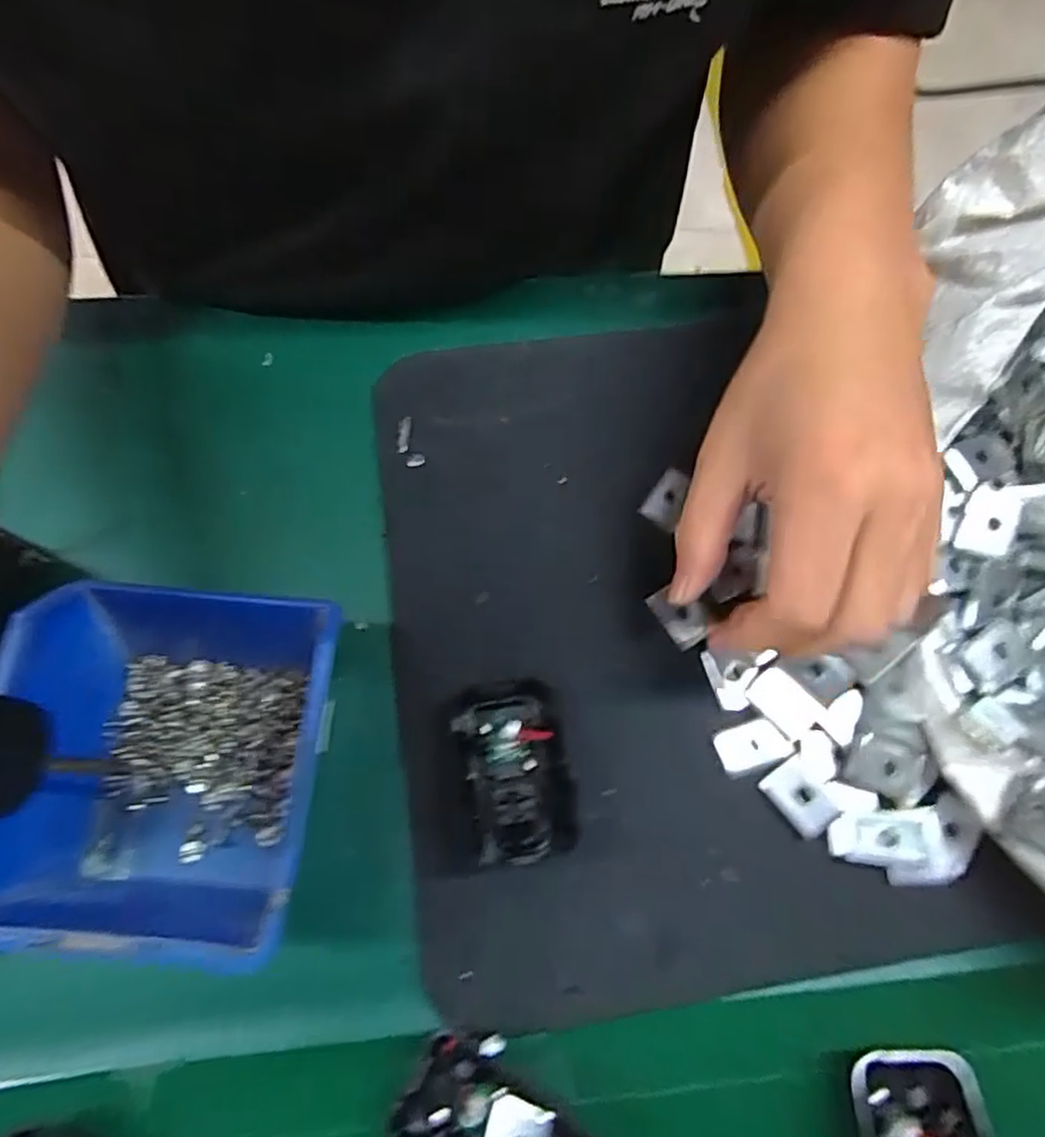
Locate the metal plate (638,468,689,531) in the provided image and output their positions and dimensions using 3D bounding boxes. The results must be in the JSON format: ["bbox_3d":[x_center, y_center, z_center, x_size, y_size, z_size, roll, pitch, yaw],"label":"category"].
[{"bbox_3d":[0.070,-0.034,0.312,0.018,0.004,0.029,30,73,8],"label":"metal plate"}]

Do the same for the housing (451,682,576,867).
[{"bbox_3d":[-0.003,0.081,0.266,0.040,0.019,0.068,-11,72,-5],"label":"housing"}]

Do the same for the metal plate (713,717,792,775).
[{"bbox_3d":[0.097,0.074,0.276,0.029,0.004,0.018,-19,73,-8],"label":"metal plate"}]

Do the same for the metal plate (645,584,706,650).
[{"bbox_3d":[0.070,0.021,0.293,0.019,0.004,0.028,-30,75,-11],"label":"metal plate"}]

